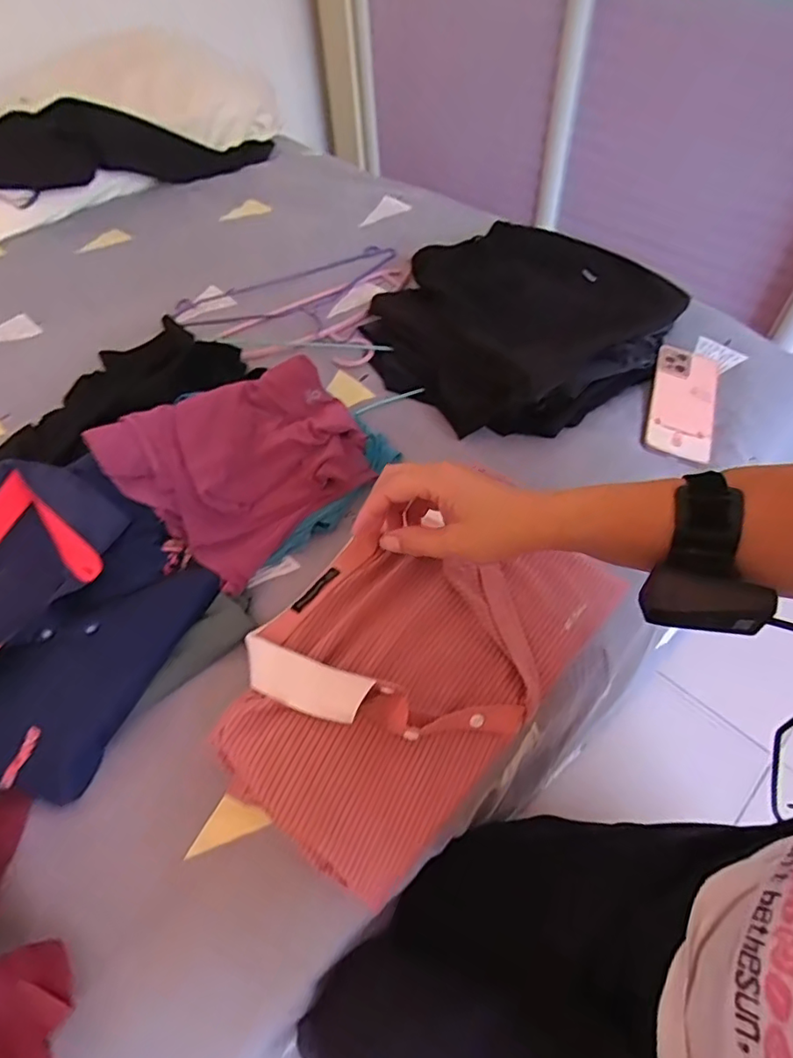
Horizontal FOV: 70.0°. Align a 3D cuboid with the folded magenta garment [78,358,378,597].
[{"bbox_3d":[-0.141,-0.076,0.567,0.177,0.080,0.224,37,63,25],"label":"folded magenta garment"}]

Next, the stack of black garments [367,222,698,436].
[{"bbox_3d":[0.153,-0.269,0.717,0.343,0.077,0.313,-34,60,-20],"label":"stack of black garments"}]

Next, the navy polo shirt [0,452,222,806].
[{"bbox_3d":[-0.312,0.066,0.494,0.249,0.057,0.250,19,57,16],"label":"navy polo shirt"}]

